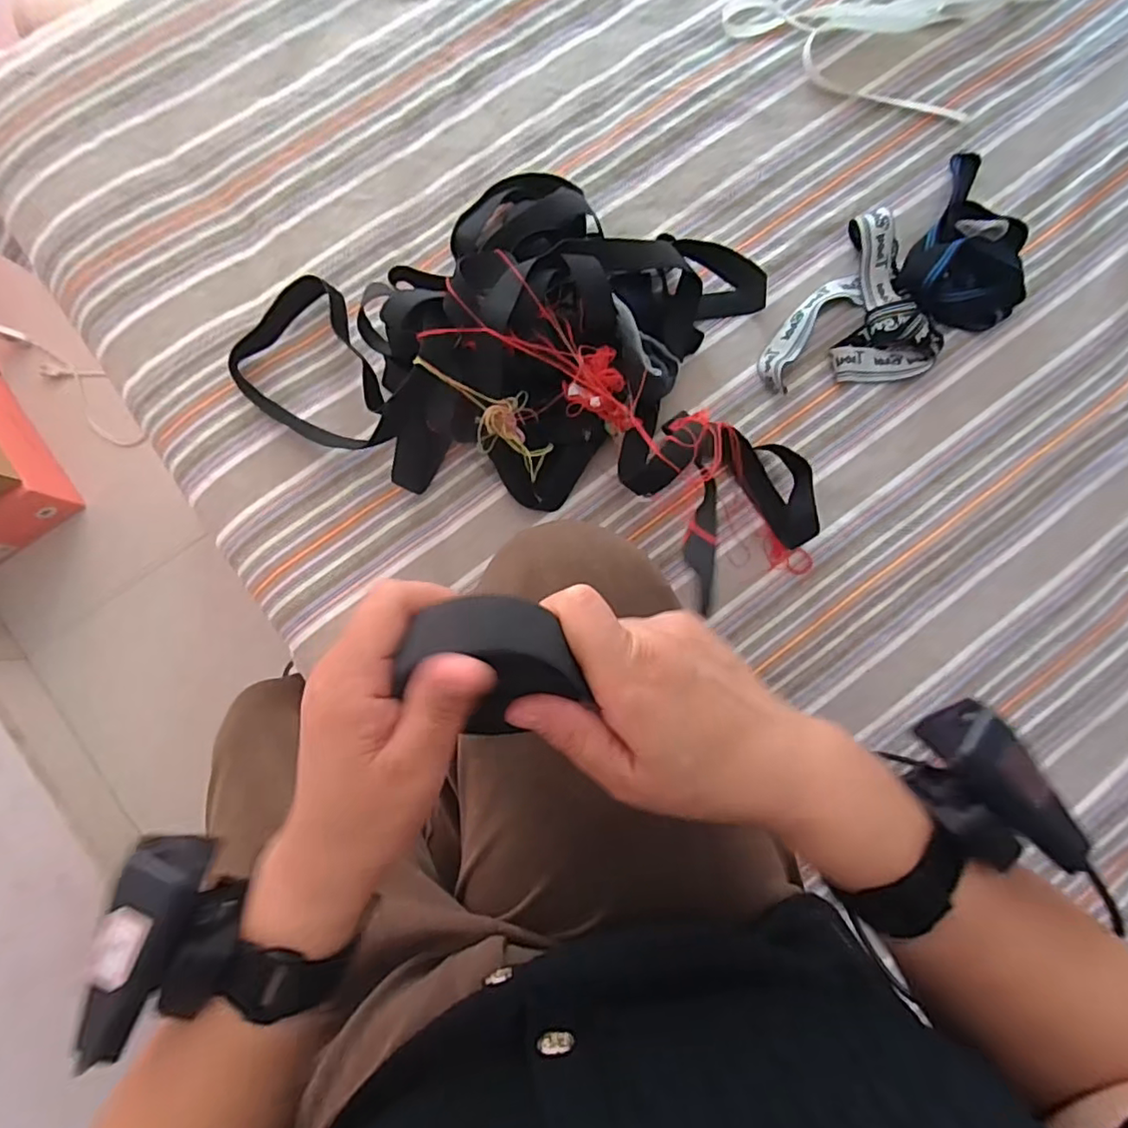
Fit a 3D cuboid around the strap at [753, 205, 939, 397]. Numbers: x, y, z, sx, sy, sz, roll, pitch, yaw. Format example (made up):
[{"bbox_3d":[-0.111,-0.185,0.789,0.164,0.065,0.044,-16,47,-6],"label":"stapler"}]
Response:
[{"bbox_3d":[0.264,-0.246,0.562,0.167,0.027,0.151,-8,84,-2],"label":"strap"}]

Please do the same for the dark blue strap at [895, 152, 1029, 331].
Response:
[{"bbox_3d":[0.399,-0.307,0.565,0.109,0.038,0.172,28,84,2],"label":"dark blue strap"}]

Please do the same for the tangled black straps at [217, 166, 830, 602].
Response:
[{"bbox_3d":[-0.004,-0.185,0.505,0.509,0.116,0.301,25,84,1],"label":"tangled black straps"}]

